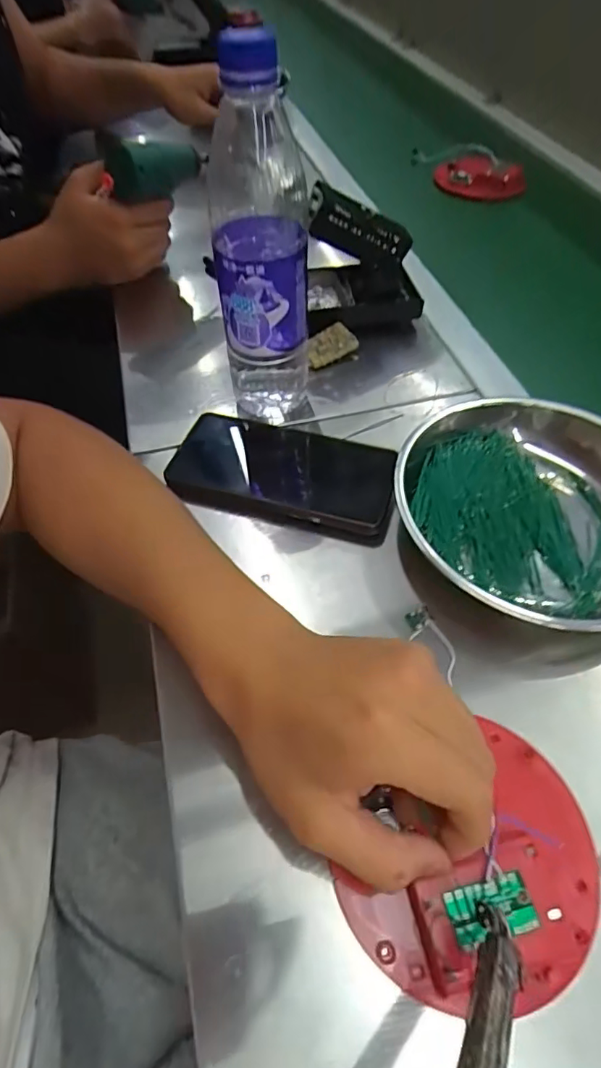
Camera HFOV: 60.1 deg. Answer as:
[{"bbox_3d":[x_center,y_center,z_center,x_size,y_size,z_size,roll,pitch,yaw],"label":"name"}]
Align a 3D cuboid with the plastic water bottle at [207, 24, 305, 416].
[{"bbox_3d":[-0.026,-0.184,0.356,0.065,0.215,0.069,-5,54,-4],"label":"plastic water bottle"}]

